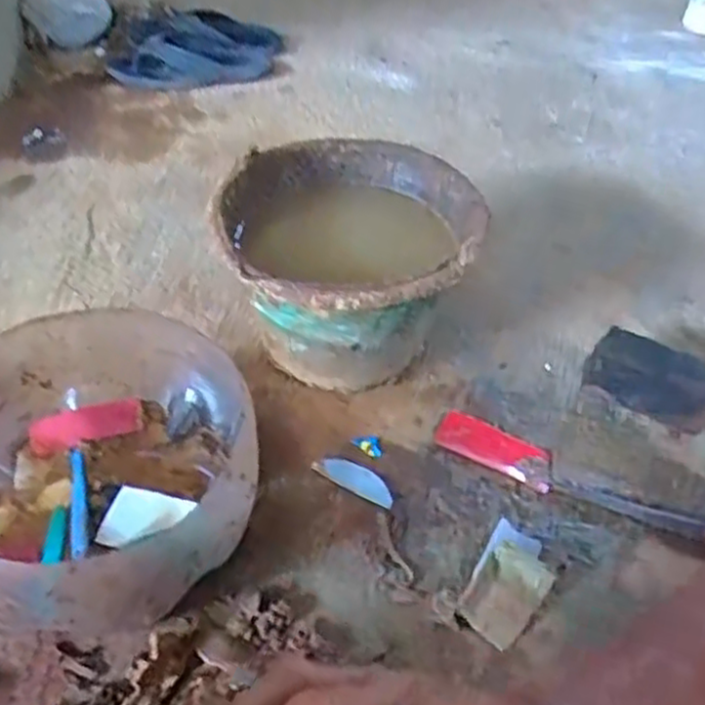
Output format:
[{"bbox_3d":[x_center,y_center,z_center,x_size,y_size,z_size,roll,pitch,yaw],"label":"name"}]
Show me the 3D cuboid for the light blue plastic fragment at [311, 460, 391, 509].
[{"bbox_3d":[0.003,0.111,0.647,0.077,0.005,0.027,26,50,17],"label":"light blue plastic fragment"}]

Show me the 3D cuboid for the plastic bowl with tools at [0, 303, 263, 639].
[{"bbox_3d":[-0.202,0.090,0.577,0.232,0.126,0.263,-21,49,-24],"label":"plastic bowl with tools"}]

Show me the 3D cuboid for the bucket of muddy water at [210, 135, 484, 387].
[{"bbox_3d":[-0.006,-0.081,0.725,0.233,0.178,0.256,2,44,-2],"label":"bucket of muddy water"}]

